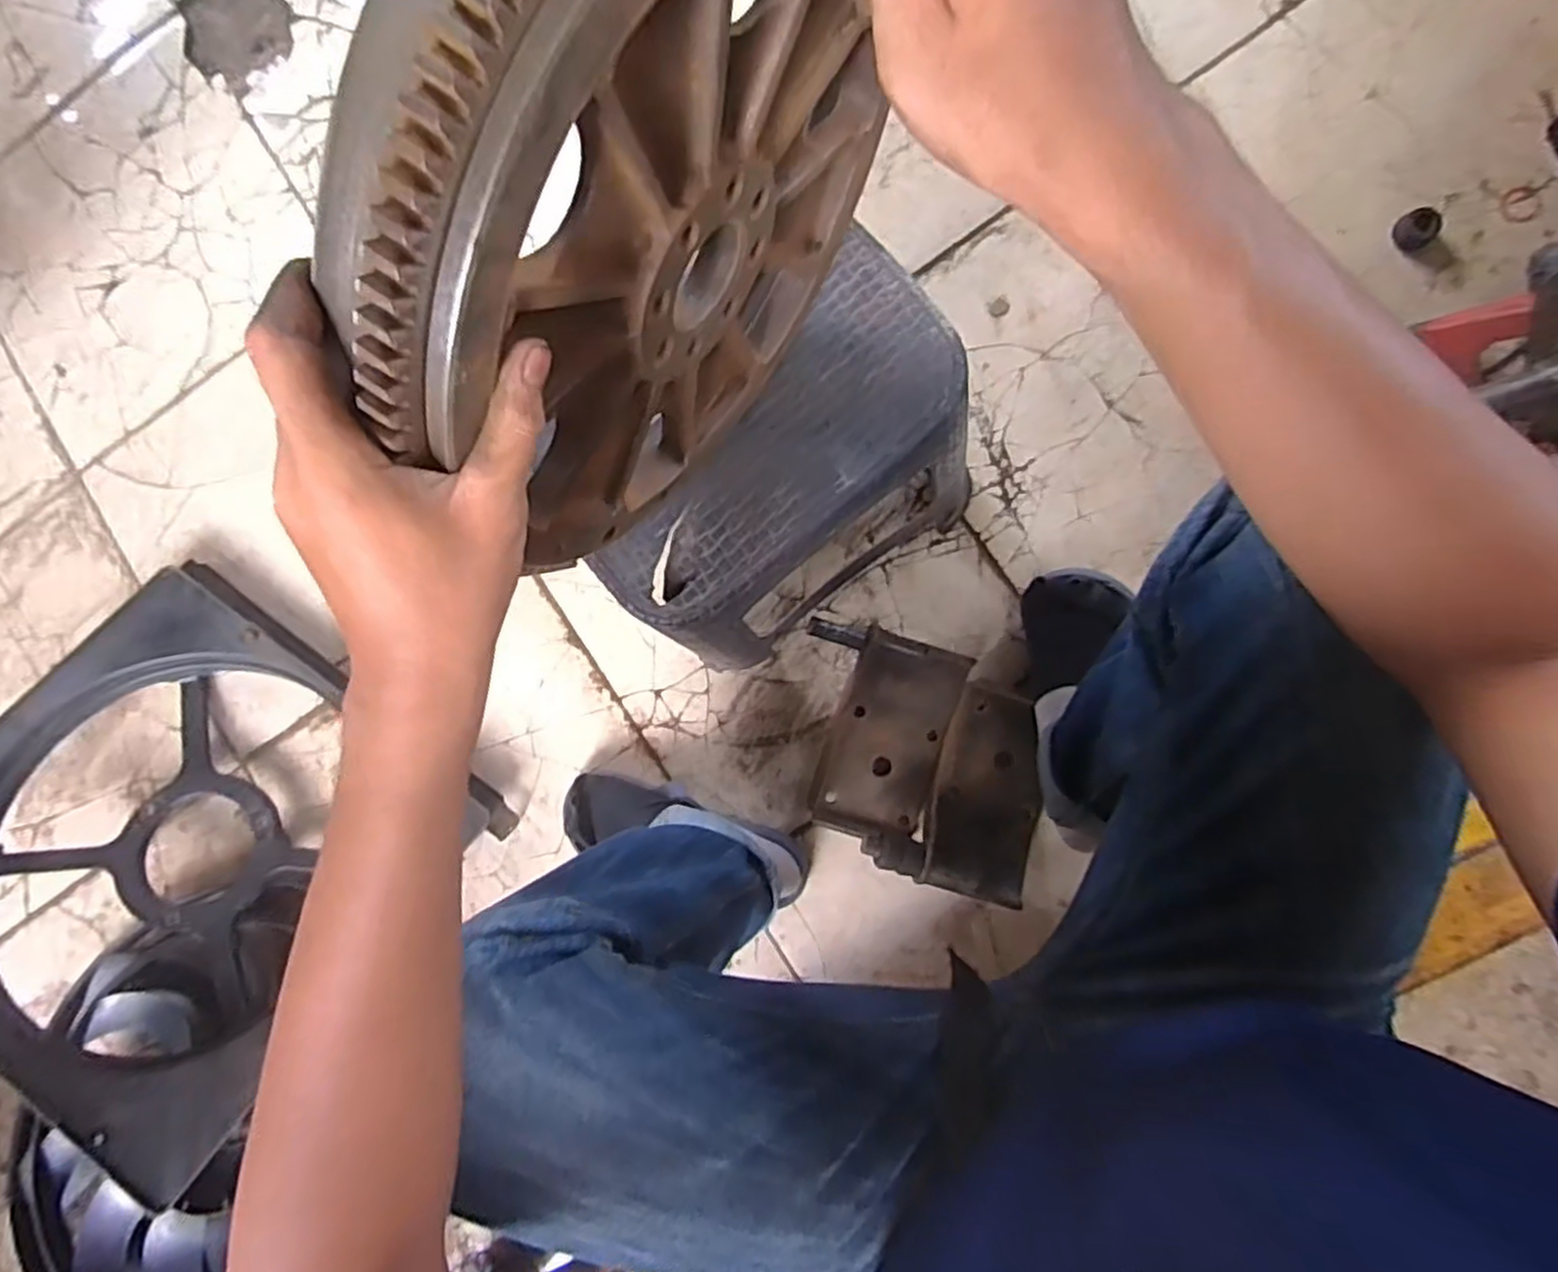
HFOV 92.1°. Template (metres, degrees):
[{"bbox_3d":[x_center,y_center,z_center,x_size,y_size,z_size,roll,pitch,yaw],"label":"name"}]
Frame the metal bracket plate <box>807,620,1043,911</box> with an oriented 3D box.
[{"bbox_3d":[0.143,0.122,0.739,0.237,0.085,0.237,0,89,7],"label":"metal bracket plate"}]

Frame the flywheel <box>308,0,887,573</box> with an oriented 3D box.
[{"bbox_3d":[-0.048,-0.160,0.314,0.044,0.301,0.269,35,93,7],"label":"flywheel"}]

